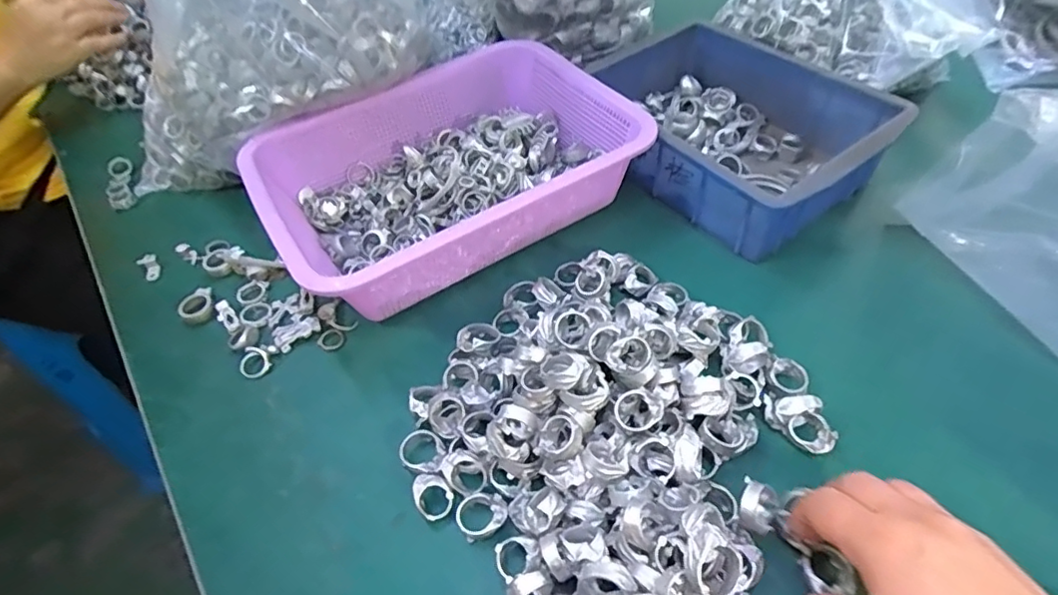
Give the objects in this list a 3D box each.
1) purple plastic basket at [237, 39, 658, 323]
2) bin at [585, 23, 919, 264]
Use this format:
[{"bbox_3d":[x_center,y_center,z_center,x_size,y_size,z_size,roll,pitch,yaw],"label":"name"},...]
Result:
[{"bbox_3d":[-0.067,-0.109,0.482,0.302,0.073,0.212,-30,53,-18],"label":"purple plastic basket"},{"bbox_3d":[0.181,-0.155,0.507,0.181,0.071,0.244,-29,53,-18],"label":"bin"}]

